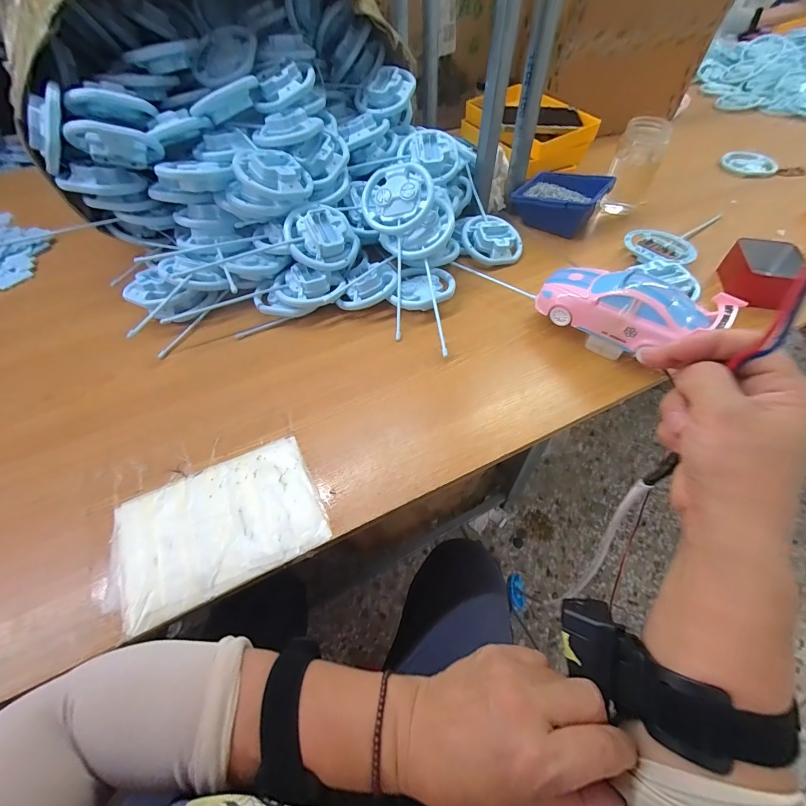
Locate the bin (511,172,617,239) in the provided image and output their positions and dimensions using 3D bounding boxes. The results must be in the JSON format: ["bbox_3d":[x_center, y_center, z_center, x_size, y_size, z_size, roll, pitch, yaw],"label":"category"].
[{"bbox_3d":[0.285,-0.369,0.692,0.145,0.073,0.113,32,61,23],"label":"bin"}]

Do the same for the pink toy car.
[{"bbox_3d":[0.265,-0.118,0.448,0.202,0.058,0.073,26,58,37],"label":"pink toy car"}]

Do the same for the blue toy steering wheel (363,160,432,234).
[{"bbox_3d":[-0.007,-0.306,0.564,0.105,0.030,0.098,-2,92,14],"label":"blue toy steering wheel"}]

